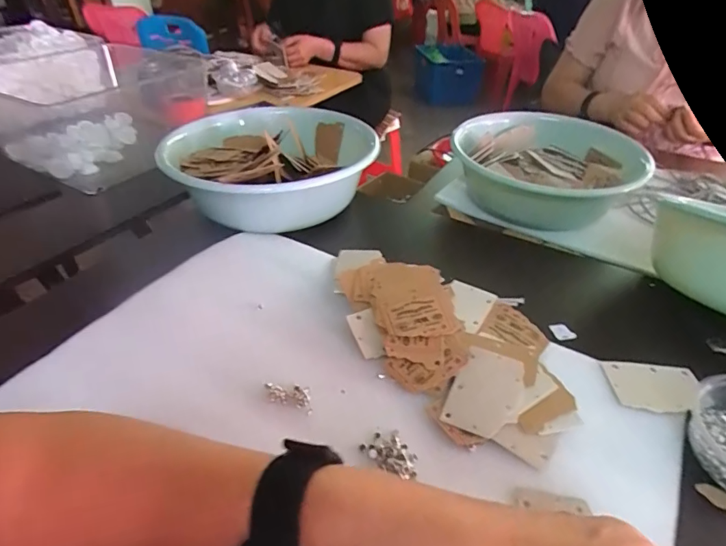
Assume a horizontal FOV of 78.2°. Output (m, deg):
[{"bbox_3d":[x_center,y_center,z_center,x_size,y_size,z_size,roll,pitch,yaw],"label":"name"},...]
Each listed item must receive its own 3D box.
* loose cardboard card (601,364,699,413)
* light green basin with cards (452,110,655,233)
[{"bbox_3d":[0.271,0.105,0.409,0.081,0.007,0.055,-2,33,1],"label":"loose cardboard card"},{"bbox_3d":[0.308,-0.168,0.756,0.261,0.124,0.276,0,39,0],"label":"light green basin with cards"}]

